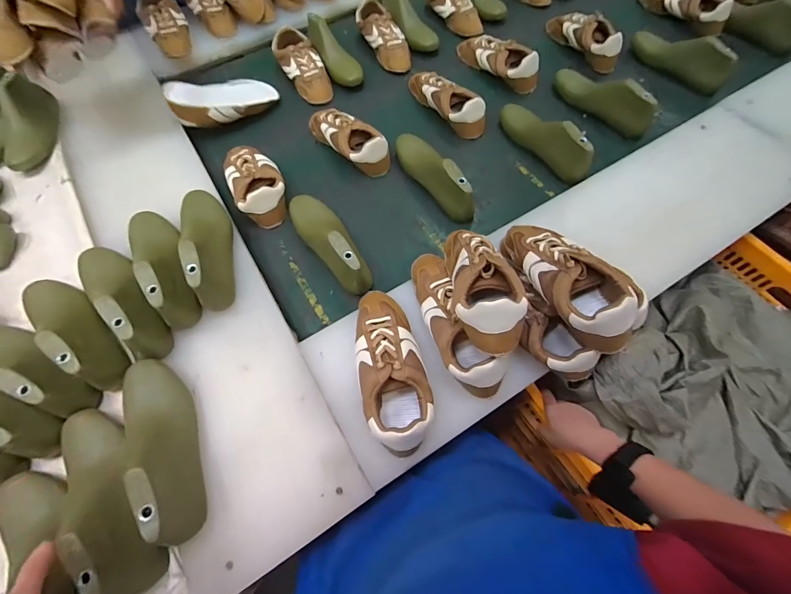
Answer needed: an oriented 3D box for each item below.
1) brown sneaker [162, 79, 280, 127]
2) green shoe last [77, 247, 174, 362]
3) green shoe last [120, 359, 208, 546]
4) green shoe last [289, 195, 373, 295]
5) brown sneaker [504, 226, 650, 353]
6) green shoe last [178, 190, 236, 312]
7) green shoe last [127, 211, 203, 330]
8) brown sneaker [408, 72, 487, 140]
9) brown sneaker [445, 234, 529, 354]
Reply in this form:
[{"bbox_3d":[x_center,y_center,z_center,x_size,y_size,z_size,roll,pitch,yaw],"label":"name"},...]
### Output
[{"bbox_3d":[-0.400,-0.458,0.830,0.238,0.064,0.109,-29,65,-28],"label":"brown sneaker"},{"bbox_3d":[-0.441,-0.005,0.554,0.080,0.081,0.248,-41,71,-15],"label":"green shoe last"},{"bbox_3d":[-0.307,0.183,0.459,0.072,0.084,0.241,-35,69,-13],"label":"green shoe last"},{"bbox_3d":[-0.123,-0.118,0.638,0.074,0.076,0.252,-34,69,-12],"label":"green shoe last"},{"bbox_3d":[0.234,-0.033,0.495,0.094,0.090,0.228,-23,49,-9],"label":"brown sneaker"},{"bbox_3d":[-0.327,-0.098,0.605,0.080,0.088,0.243,-23,67,-8],"label":"green shoe last"},{"bbox_3d":[-0.393,-0.064,0.581,0.079,0.085,0.240,-34,69,-12],"label":"green shoe last"},{"bbox_3d":[0.114,-0.464,0.811,0.085,0.077,0.240,-31,68,-11],"label":"brown sneaker"},{"bbox_3d":[0.115,-0.028,0.488,0.097,0.074,0.219,-9,48,-2],"label":"brown sneaker"}]

